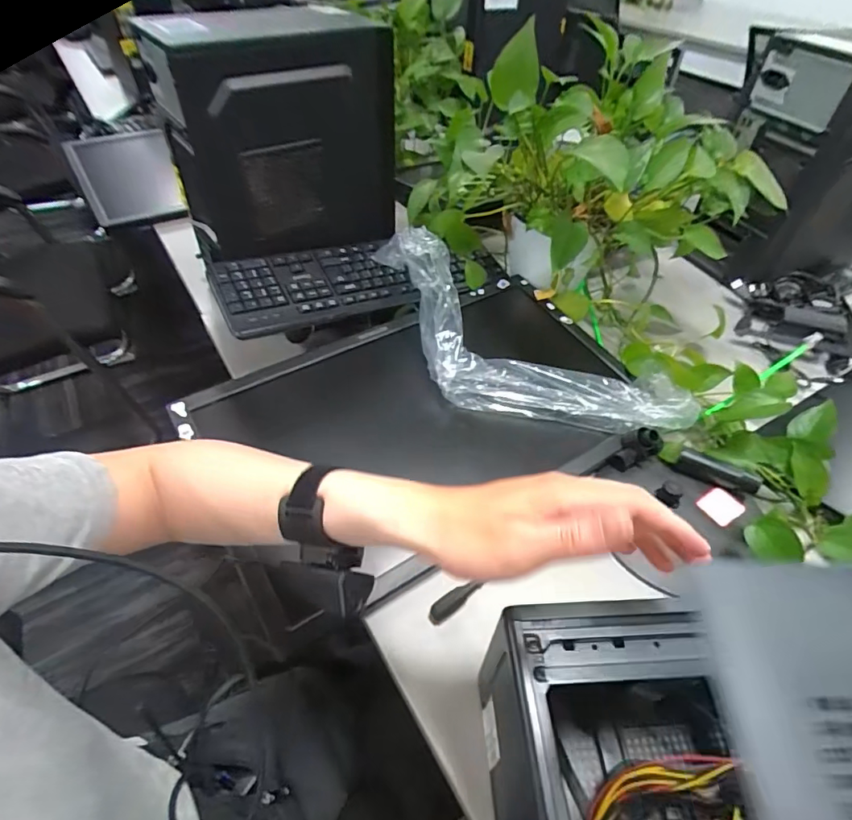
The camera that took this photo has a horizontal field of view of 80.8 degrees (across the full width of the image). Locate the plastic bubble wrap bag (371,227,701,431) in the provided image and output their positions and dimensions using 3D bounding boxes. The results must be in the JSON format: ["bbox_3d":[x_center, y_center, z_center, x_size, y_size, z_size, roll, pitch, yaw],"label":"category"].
[{"bbox_3d":[0.107,-0.070,0.623,0.444,0.113,0.151,31,51,5],"label":"plastic bubble wrap bag"}]

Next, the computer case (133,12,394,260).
[{"bbox_3d":[-0.188,-0.364,0.681,0.289,0.255,0.141,-10,48,-12],"label":"computer case"}]

